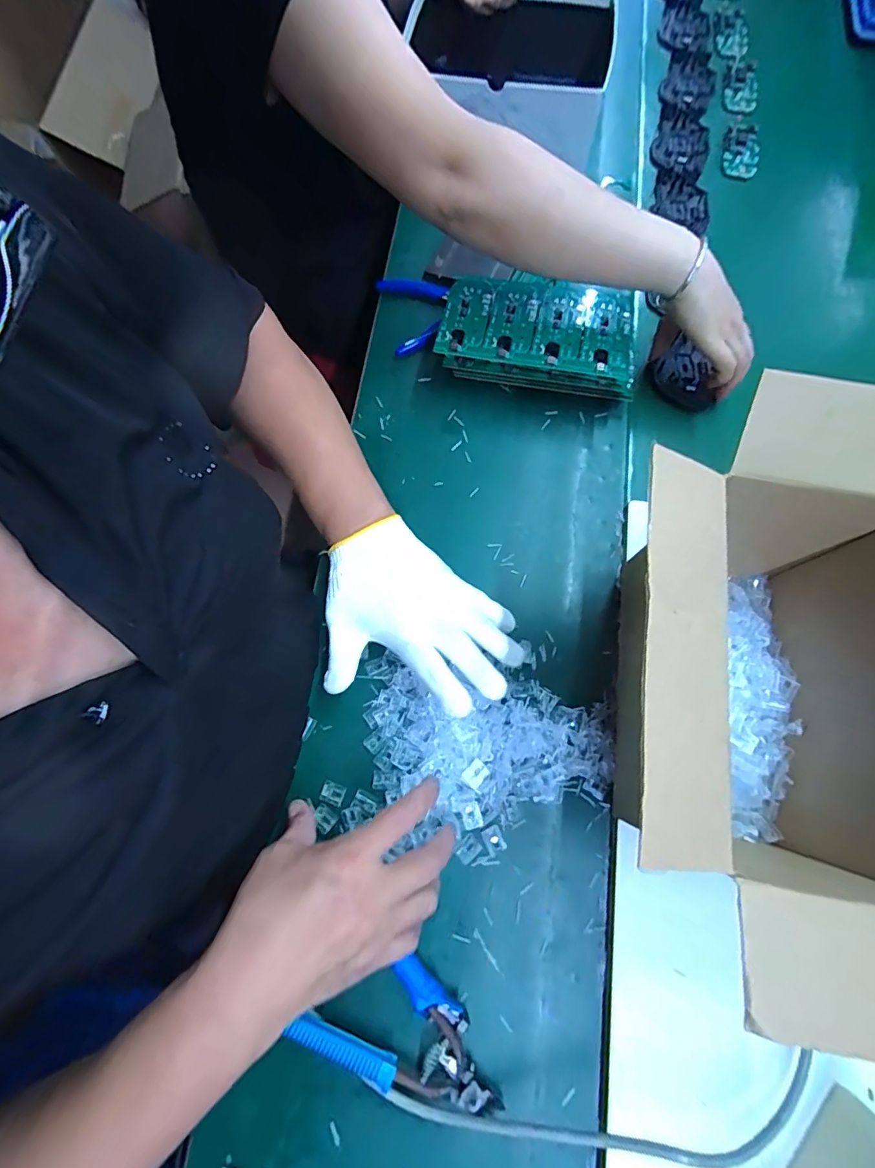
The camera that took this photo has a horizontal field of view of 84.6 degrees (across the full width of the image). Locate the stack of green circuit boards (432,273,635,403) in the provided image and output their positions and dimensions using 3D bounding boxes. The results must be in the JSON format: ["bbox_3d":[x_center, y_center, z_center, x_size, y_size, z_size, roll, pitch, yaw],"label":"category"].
[{"bbox_3d":[0.106,-0.256,0.510,0.202,0.063,0.107,8,73,4],"label":"stack of green circuit boards"}]

